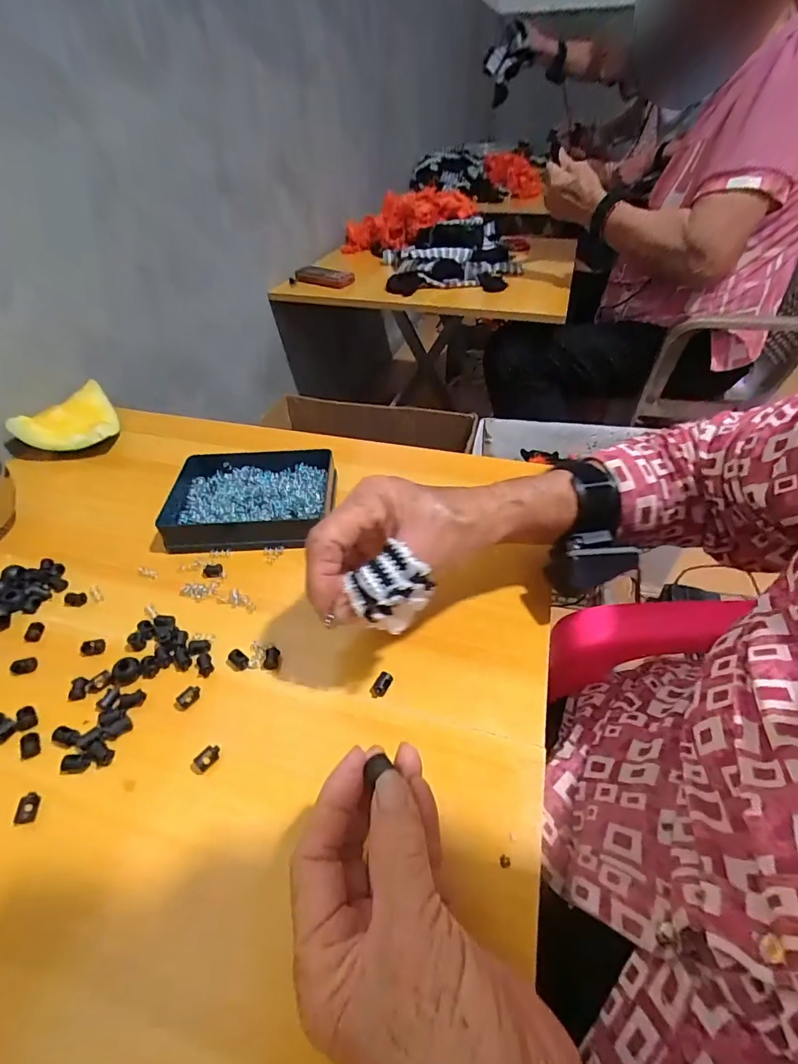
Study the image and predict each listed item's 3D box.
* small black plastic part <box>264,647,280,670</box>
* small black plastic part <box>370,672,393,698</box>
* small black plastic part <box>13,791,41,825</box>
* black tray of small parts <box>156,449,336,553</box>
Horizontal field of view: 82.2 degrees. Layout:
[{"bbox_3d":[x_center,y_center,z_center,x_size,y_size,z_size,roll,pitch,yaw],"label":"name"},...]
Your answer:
[{"bbox_3d":[-0.090,0.089,0.324,0.009,0.006,0.015,1,44,1],"label":"small black plastic part"},{"bbox_3d":[-0.012,0.103,0.307,0.011,0.008,0.016,23,48,22],"label":"small black plastic part"},{"bbox_3d":[-0.211,0.156,0.259,0.011,0.004,0.015,-12,45,-12],"label":"small black plastic part"},{"bbox_3d":[-0.142,-0.031,0.431,0.149,0.031,0.109,-1,44,0],"label":"black tray of small parts"}]

